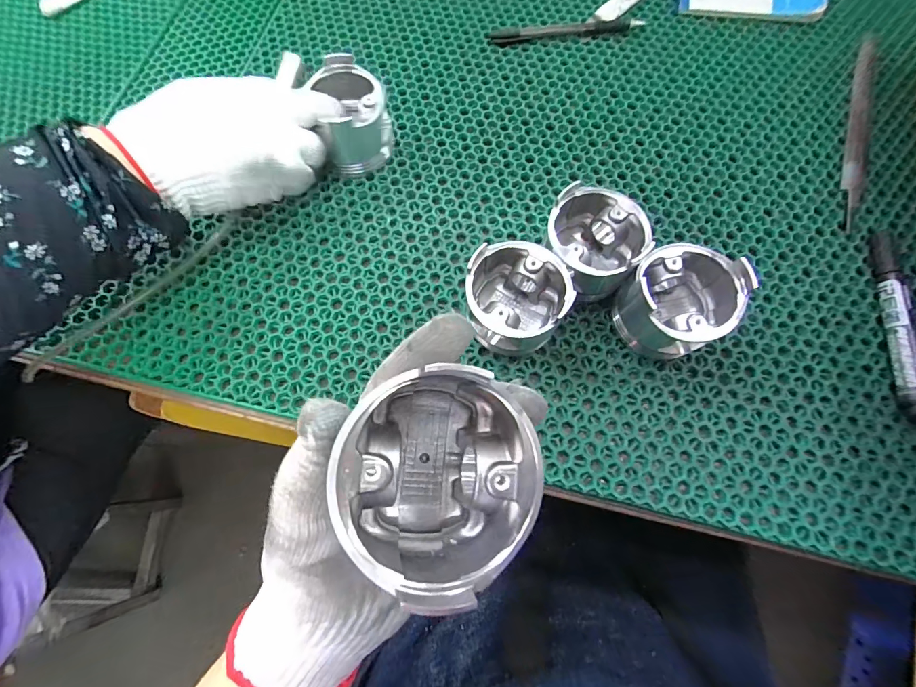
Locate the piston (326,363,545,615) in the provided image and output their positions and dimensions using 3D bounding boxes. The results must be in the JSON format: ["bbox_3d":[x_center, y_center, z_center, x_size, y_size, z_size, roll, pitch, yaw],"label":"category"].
[{"bbox_3d":[-0.004,0.048,0.146,0.068,0.052,0.072,0,73,1],"label":"piston"}]

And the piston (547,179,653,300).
[{"bbox_3d":[0.099,-0.071,0.297,0.069,0.057,0.063,0,73,1],"label":"piston"}]

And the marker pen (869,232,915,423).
[{"bbox_3d":[0.332,-0.019,0.299,0.020,0.015,0.153,9,73,4],"label":"marker pen"}]

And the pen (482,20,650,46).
[{"bbox_3d":[0.109,-0.318,0.405,0.154,0.007,0.017,-5,73,-1],"label":"pen"}]

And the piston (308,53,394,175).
[{"bbox_3d":[-0.089,-0.196,0.344,0.064,0.058,0.075,-1,73,1],"label":"piston"}]

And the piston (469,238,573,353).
[{"bbox_3d":[0.040,-0.029,0.287,0.069,0.057,0.068,0,73,1],"label":"piston"}]

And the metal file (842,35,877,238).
[{"bbox_3d":[0.364,-0.196,0.361,0.022,0.006,0.225,18,74,7],"label":"metal file"}]

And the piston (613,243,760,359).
[{"bbox_3d":[0.153,-0.029,0.281,0.069,0.061,0.067,0,73,1],"label":"piston"}]

